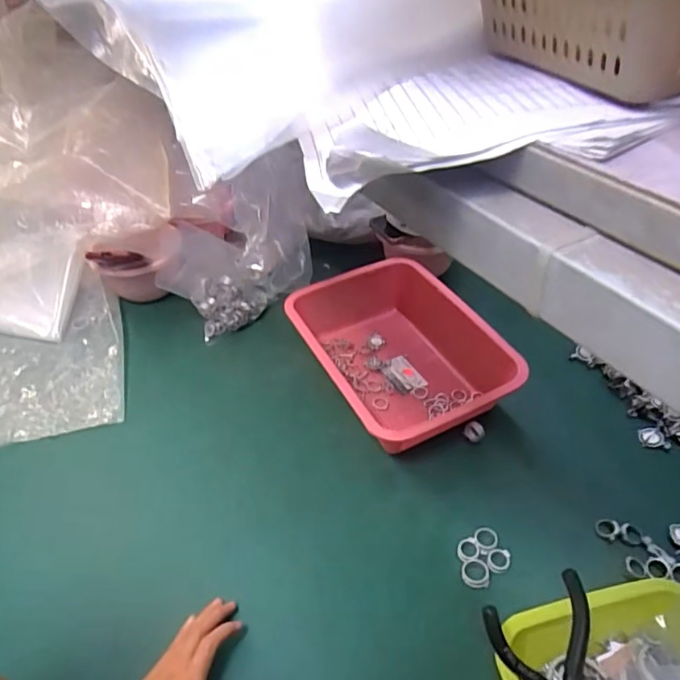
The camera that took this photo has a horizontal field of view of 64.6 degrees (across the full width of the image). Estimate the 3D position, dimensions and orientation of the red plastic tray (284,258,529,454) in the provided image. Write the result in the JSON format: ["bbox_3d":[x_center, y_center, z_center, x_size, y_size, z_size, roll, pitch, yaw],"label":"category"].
[{"bbox_3d":[0.077,0.020,0.738,0.219,0.086,0.297,-19,47,-16],"label":"red plastic tray"}]

